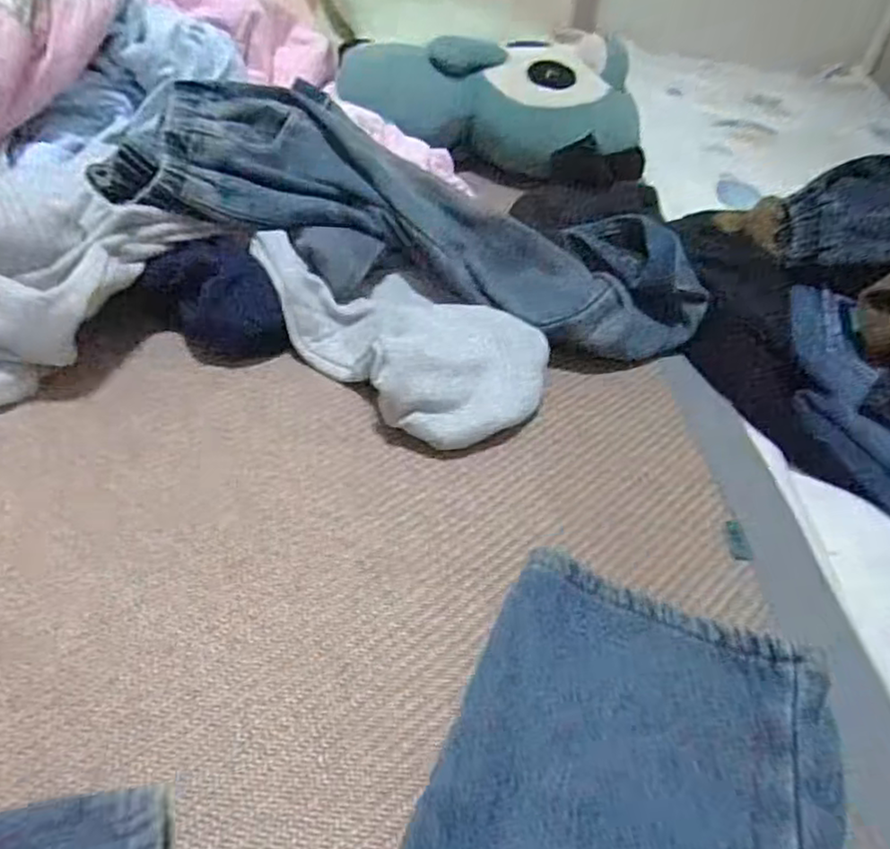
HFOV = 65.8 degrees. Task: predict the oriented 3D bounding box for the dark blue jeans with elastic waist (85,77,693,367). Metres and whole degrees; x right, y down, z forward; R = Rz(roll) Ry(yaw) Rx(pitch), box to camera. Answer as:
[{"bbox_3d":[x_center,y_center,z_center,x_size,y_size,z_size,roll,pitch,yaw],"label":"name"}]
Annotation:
[{"bbox_3d":[-0.016,-0.220,0.716,0.599,0.139,0.193,9,41,-1],"label":"dark blue jeans with elastic waist"}]

